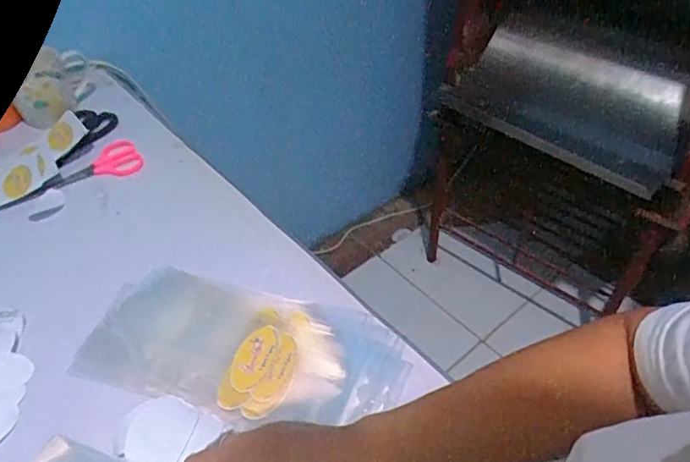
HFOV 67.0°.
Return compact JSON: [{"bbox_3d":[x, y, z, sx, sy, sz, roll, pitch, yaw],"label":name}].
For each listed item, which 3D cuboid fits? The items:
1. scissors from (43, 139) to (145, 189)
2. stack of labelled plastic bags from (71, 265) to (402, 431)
[{"bbox_3d":[-0.330,-0.086,0.688,0.119,0.016,0.063,-17,45,-12],"label":"scissors"},{"bbox_3d":[-0.097,0.105,0.482,0.294,0.016,0.133,11,46,16],"label":"stack of labelled plastic bags"}]

